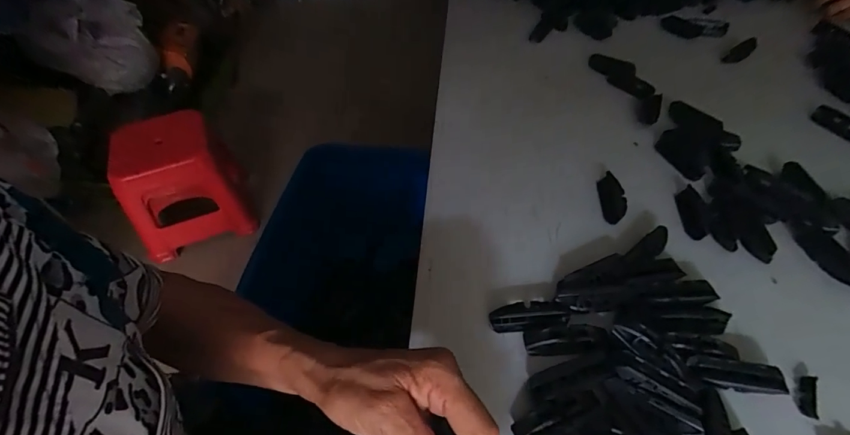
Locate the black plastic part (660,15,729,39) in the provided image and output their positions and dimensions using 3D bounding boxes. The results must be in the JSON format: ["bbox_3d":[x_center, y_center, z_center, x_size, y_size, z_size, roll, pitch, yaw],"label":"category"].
[{"bbox_3d":[0.445,-0.315,0.706,0.096,0.020,0.031,17,51,17],"label":"black plastic part"}]

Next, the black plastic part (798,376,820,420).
[{"bbox_3d":[0.302,0.141,0.337,0.013,0.005,0.034,21,54,21],"label":"black plastic part"}]

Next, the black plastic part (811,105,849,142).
[{"bbox_3d":[0.532,-0.117,0.542,0.031,0.014,0.068,-30,53,-20],"label":"black plastic part"}]

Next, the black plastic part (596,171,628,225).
[{"bbox_3d":[0.208,-0.022,0.474,0.024,0.019,0.065,2,49,7],"label":"black plastic part"}]

